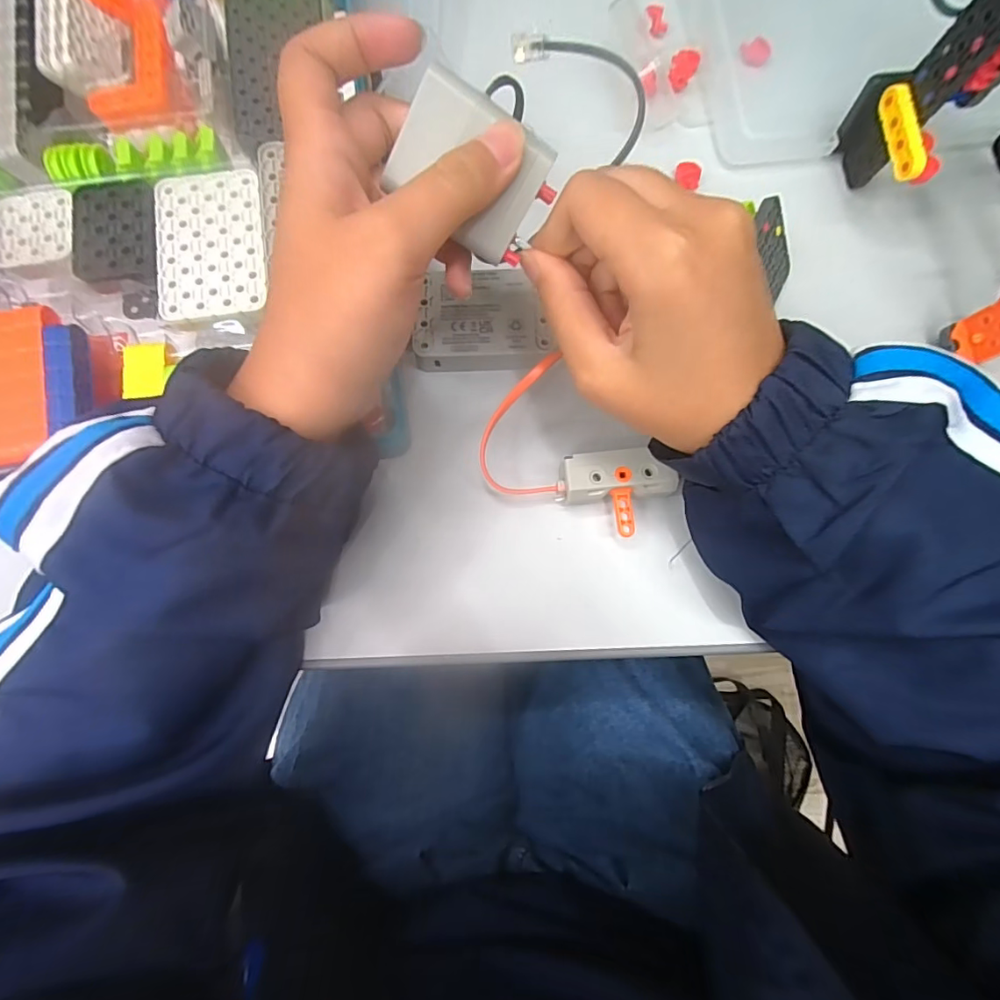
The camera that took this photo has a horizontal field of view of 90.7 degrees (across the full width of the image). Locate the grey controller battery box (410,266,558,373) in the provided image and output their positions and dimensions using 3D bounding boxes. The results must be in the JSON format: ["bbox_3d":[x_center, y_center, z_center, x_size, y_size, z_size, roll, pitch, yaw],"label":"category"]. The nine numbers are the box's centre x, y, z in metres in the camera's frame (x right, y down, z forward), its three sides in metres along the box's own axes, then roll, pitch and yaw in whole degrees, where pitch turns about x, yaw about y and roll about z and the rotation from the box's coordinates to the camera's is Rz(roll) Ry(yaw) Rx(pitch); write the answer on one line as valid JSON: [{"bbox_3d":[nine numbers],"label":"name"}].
[{"bbox_3d":[-0.008,-0.096,0.269,0.069,0.018,0.053,2,78,0],"label":"grey controller battery box"}]

